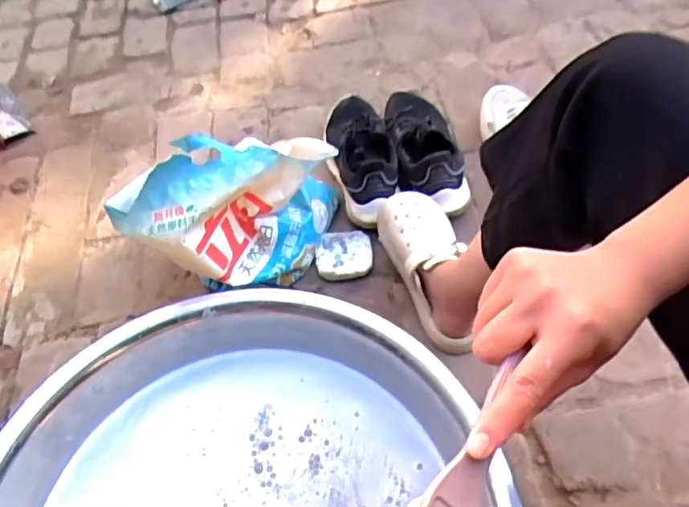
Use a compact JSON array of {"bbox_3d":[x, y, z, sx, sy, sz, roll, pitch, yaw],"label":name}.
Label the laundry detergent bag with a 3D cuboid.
[{"bbox_3d":[-0.137,-0.064,0.851,0.332,0.248,0.120,-35,59,-16],"label":"laundry detergent bag"}]

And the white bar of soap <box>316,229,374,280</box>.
[{"bbox_3d":[-0.001,0.002,0.942,0.091,0.026,0.081,-9,56,1],"label":"white bar of soap"}]

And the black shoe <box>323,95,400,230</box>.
[{"bbox_3d":[0.025,-0.184,1.039,0.109,0.113,0.331,-10,56,0],"label":"black shoe"}]

